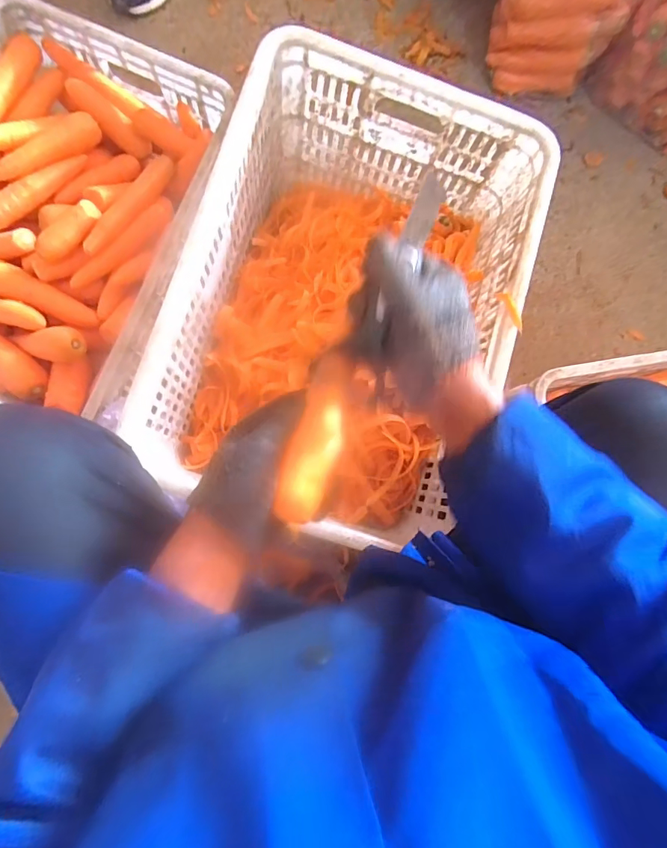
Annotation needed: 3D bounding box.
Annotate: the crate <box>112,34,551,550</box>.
[{"bbox_3d":[0.014,-0.176,0.682,0.432,0.261,0.586,18,83,-4],"label":"crate"}]

